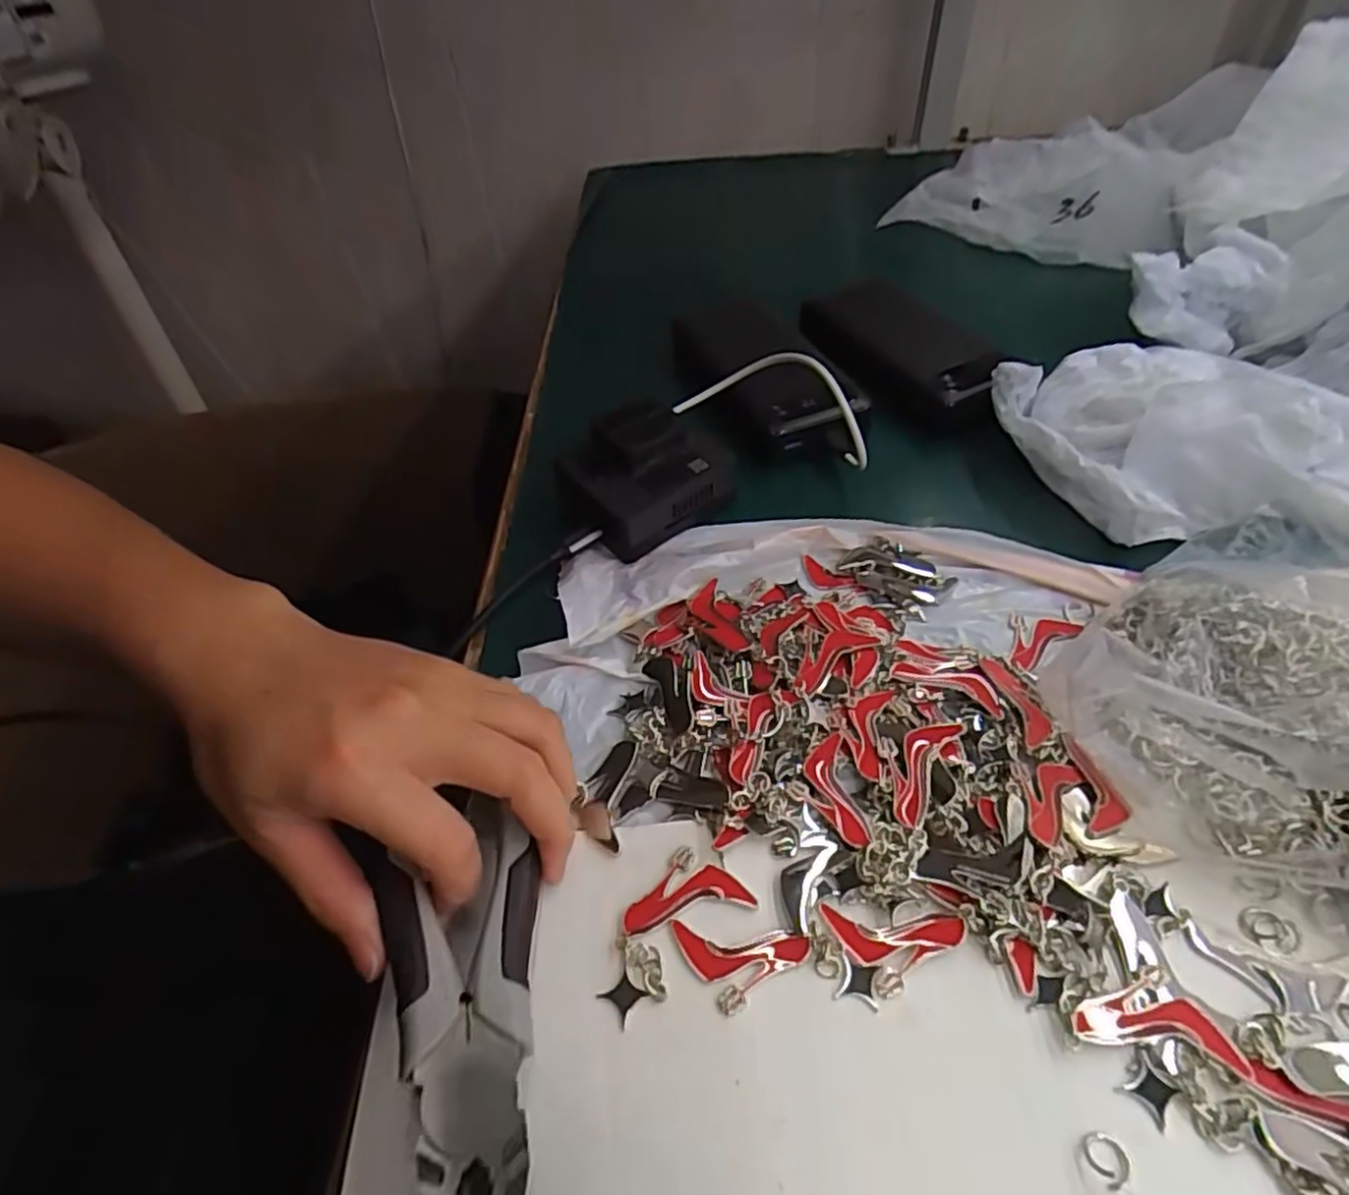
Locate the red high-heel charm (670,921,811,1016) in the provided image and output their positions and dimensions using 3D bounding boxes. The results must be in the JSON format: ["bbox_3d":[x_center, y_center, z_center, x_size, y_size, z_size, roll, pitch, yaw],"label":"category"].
[{"bbox_3d":[0.022,0.124,0.235,0.046,0.004,0.025,2,49,8],"label":"red high-heel charm"}]

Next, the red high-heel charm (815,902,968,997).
[{"bbox_3d":[0.073,0.117,0.234,0.045,0.004,0.025,3,49,9],"label":"red high-heel charm"}]

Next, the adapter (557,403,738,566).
[{"bbox_3d":[-0.015,-0.067,0.376,0.074,0.047,0.062,-32,53,-21],"label":"adapter"}]

